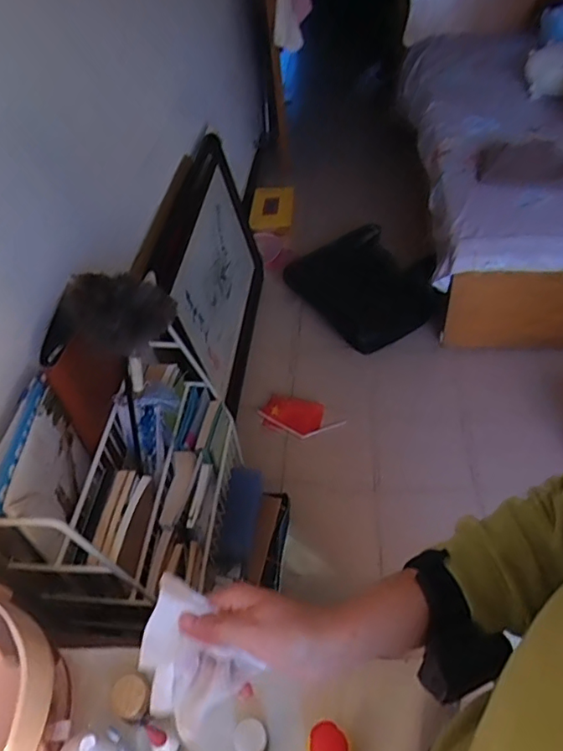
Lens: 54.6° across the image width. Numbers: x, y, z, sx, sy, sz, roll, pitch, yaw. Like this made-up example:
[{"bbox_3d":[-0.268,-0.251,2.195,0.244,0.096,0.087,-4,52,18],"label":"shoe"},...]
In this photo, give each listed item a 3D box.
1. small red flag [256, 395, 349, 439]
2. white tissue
[{"bbox_3d":[0.069,0.140,1.877,0.272,0.021,0.143,13,57,6],"label":"small red flag"},{"bbox_3d":[-0.070,0.199,0.389,0.078,0.051,0.069,30,57,30],"label":"white tissue"}]

